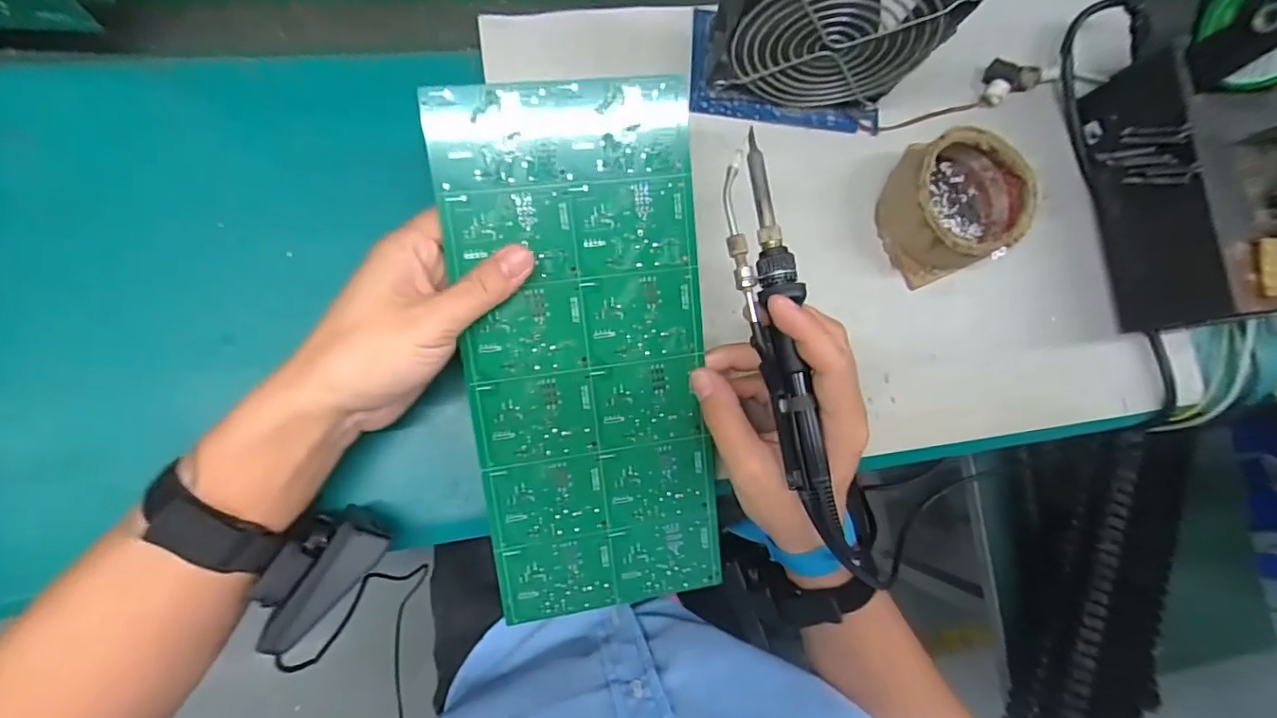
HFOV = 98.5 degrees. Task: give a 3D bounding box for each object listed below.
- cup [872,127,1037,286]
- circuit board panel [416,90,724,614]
[{"bbox_3d":[0.211,-0.105,0.367,0.087,0.045,0.085,1,84,-9],"label":"cup"},{"bbox_3d":[-0.028,0.004,0.310,0.132,0.004,0.294,-7,102,-9],"label":"circuit board panel"}]

